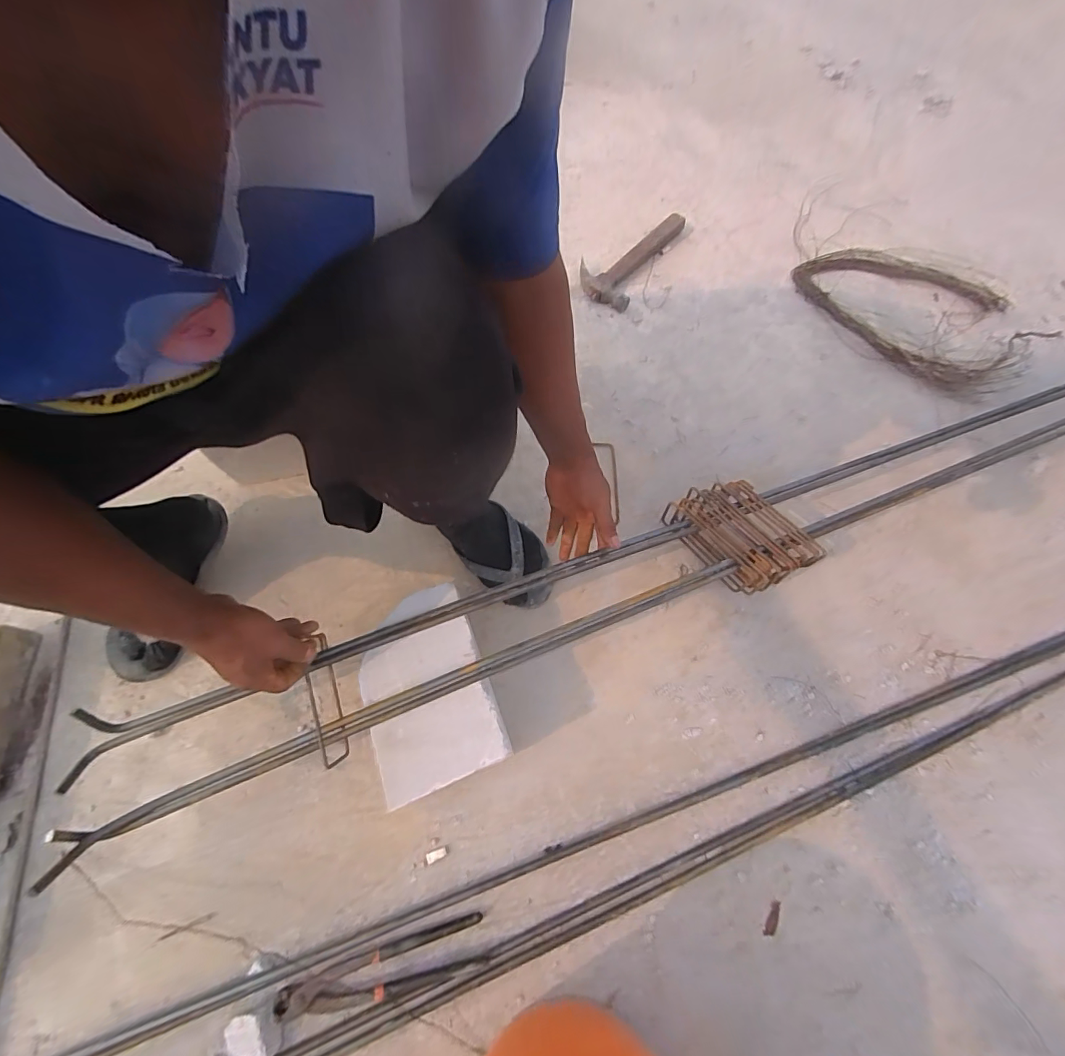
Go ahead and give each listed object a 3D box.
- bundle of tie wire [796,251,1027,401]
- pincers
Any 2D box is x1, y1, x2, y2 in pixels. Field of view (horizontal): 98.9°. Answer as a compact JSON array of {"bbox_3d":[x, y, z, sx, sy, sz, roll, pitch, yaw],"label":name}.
[{"bbox_3d":[0.803,-0.446,0.928,0.386,0.066,0.419,-21,72,-10],"label":"bundle of tie wire"},{"bbox_3d":[-0.167,0.498,0.507,0.224,0.016,0.049,-15,71,-7],"label":"pincers"}]

